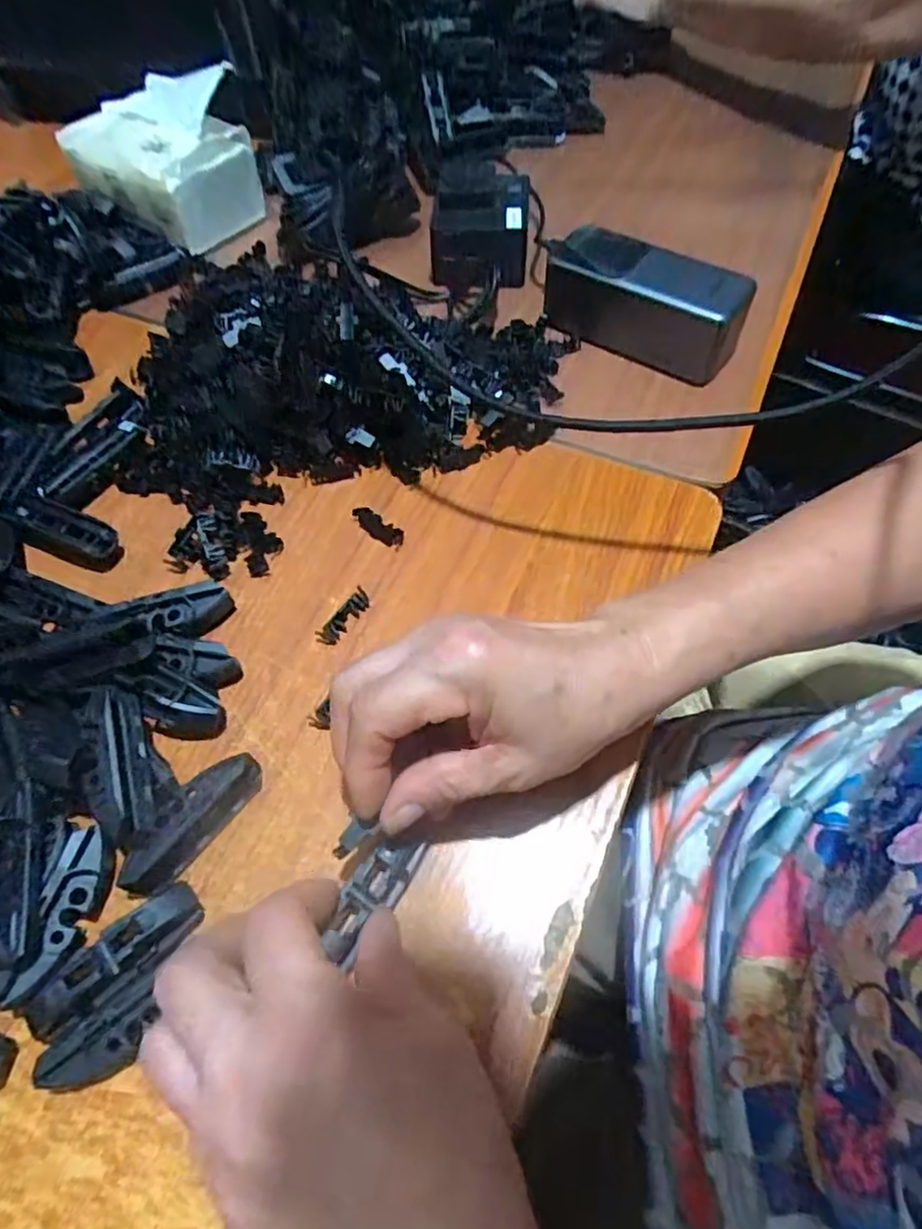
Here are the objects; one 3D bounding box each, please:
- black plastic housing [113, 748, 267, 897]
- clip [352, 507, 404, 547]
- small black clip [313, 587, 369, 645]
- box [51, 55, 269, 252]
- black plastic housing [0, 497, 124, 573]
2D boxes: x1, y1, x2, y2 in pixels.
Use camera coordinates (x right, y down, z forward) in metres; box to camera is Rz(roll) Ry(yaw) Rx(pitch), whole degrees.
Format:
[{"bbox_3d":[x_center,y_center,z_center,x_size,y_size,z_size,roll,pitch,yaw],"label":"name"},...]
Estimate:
[{"bbox_3d":[-0.122,0.092,0.293,0.022,0.024,0.069,33,65,20],"label":"black plastic housing"},{"bbox_3d":[-0.048,-0.052,0.383,0.035,0.007,0.013,36,66,21],"label":"clip"},{"bbox_3d":[-0.064,0.001,0.353,0.012,0.007,0.036,31,65,19],"label":"small black clip"},{"bbox_3d":[-0.242,-0.374,0.518,0.139,0.086,0.101,33,65,19],"label":"box"},{"bbox_3d":[-0.236,-0.049,0.381,0.082,0.016,0.025,19,61,12],"label":"black plastic housing"}]

